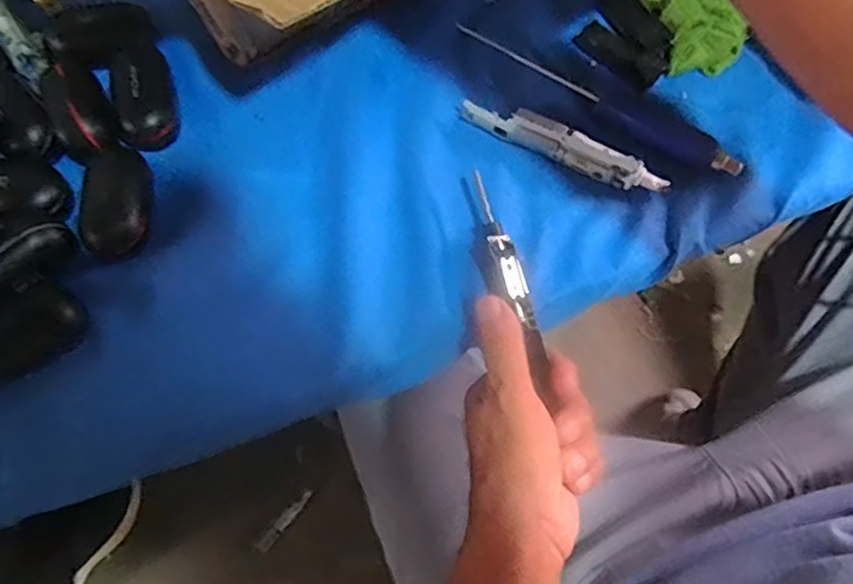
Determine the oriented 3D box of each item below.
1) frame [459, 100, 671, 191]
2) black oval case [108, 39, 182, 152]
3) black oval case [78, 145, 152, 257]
[{"bbox_3d":[0.081,-0.089,0.398,0.127,0.015,0.020,27,73,12],"label":"frame"},{"bbox_3d":[-0.175,-0.124,0.407,0.034,0.023,0.075,-20,70,-5],"label":"black oval case"},{"bbox_3d":[-0.178,-0.055,0.383,0.029,0.029,0.064,2,70,4],"label":"black oval case"}]

